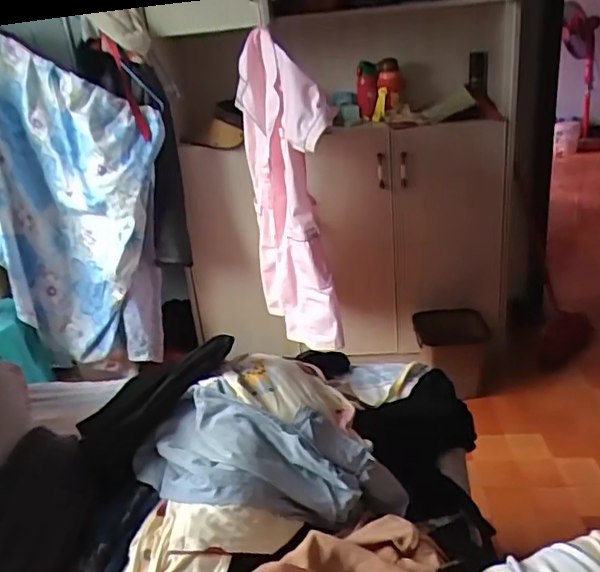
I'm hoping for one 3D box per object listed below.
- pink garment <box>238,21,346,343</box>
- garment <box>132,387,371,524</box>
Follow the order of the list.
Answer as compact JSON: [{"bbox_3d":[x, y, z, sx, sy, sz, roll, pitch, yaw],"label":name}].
[{"bbox_3d":[-0.038,-0.243,1.663,0.123,0.770,0.500,-14,25,-17],"label":"pink garment"},{"bbox_3d":[-0.079,0.242,0.833,0.344,0.108,0.176,-1,25,10],"label":"garment"}]

